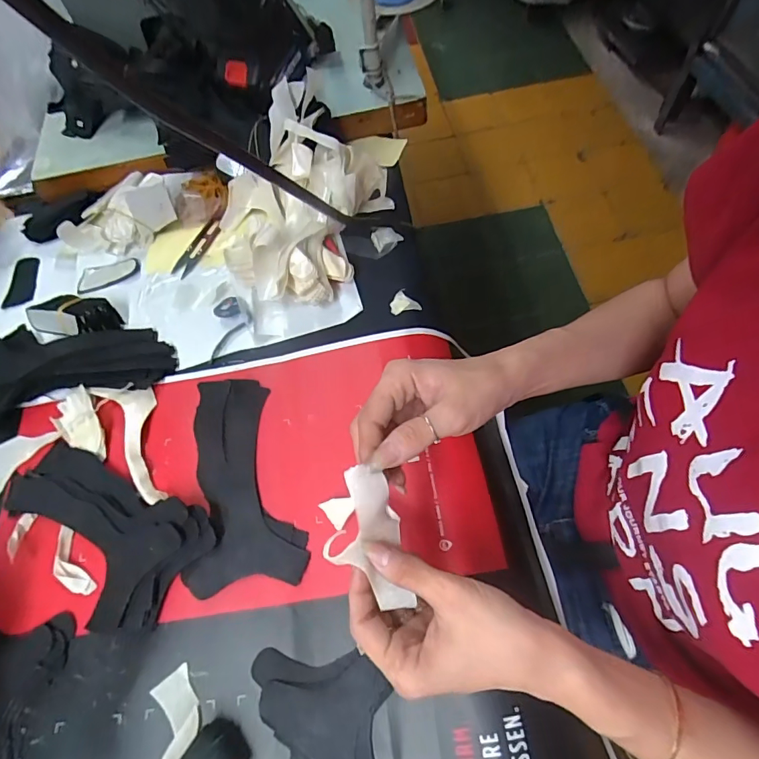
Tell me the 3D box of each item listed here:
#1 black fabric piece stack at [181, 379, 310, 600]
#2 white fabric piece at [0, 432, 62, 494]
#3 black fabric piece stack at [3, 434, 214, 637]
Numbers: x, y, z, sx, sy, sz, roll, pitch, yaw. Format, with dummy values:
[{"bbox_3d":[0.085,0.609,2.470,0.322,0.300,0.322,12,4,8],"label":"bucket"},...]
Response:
[{"bbox_3d":[-0.124,0.085,0.428,0.098,0.007,0.196,-9,64,0],"label":"black fabric piece stack"},{"bbox_3d":[-0.363,0.082,0.454,0.045,0.009,0.094,32,73,15],"label":"white fabric piece"},{"bbox_3d":[-0.249,0.132,0.403,0.196,0.028,0.108,21,68,14],"label":"black fabric piece stack"}]

